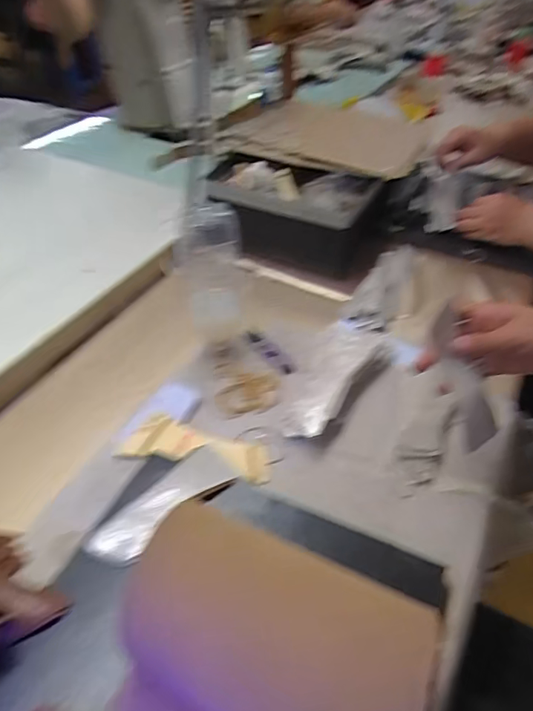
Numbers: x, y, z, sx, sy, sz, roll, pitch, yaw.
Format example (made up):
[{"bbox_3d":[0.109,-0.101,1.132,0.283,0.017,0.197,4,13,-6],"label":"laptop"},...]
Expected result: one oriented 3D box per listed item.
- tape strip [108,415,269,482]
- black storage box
[{"bbox_3d":[-0.077,0.098,0.547,0.166,0.011,0.059,9,44,9],"label":"tape strip"},{"bbox_3d":[0.046,-0.222,0.807,0.257,0.121,0.168,17,46,17],"label":"black storage box"}]

